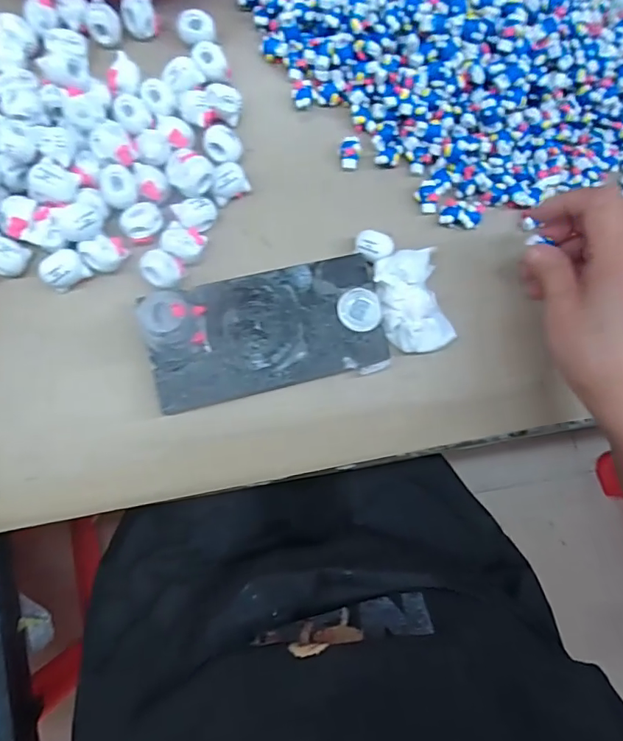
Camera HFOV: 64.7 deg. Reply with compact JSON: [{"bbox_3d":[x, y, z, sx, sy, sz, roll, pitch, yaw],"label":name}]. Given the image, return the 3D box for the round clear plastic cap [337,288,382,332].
[{"bbox_3d":[0.032,-0.040,0.319,0.028,0.004,0.028,1,81,-8],"label":"round clear plastic cap"}]

